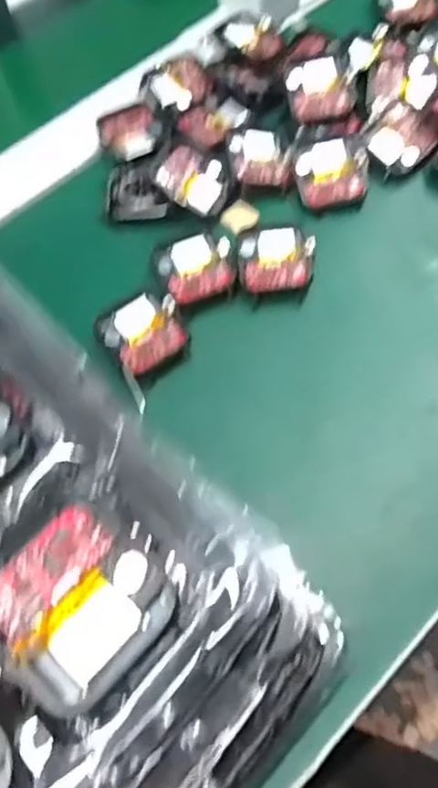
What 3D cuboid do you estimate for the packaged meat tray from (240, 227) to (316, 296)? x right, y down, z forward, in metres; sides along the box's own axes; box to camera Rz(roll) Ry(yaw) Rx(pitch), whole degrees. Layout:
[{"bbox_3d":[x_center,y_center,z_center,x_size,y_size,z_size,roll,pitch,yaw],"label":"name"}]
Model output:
[{"bbox_3d":[0.030,-0.069,0.323,0.037,0.014,0.040,-1,62,3],"label":"packaged meat tray"}]

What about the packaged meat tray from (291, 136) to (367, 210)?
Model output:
[{"bbox_3d":[0.061,-0.122,0.345,0.038,0.013,0.037,-7,62,0],"label":"packaged meat tray"}]

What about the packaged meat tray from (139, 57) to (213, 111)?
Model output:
[{"bbox_3d":[-0.024,-0.192,0.385,0.035,0.008,0.040,35,69,20],"label":"packaged meat tray"}]

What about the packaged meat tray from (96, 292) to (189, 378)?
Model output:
[{"bbox_3d":[-0.037,-0.031,0.307,0.037,0.011,0.040,-34,65,-14],"label":"packaged meat tray"}]

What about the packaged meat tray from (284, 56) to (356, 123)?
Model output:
[{"bbox_3d":[0.058,-0.176,0.363,0.037,0.008,0.036,-17,83,4],"label":"packaged meat tray"}]

